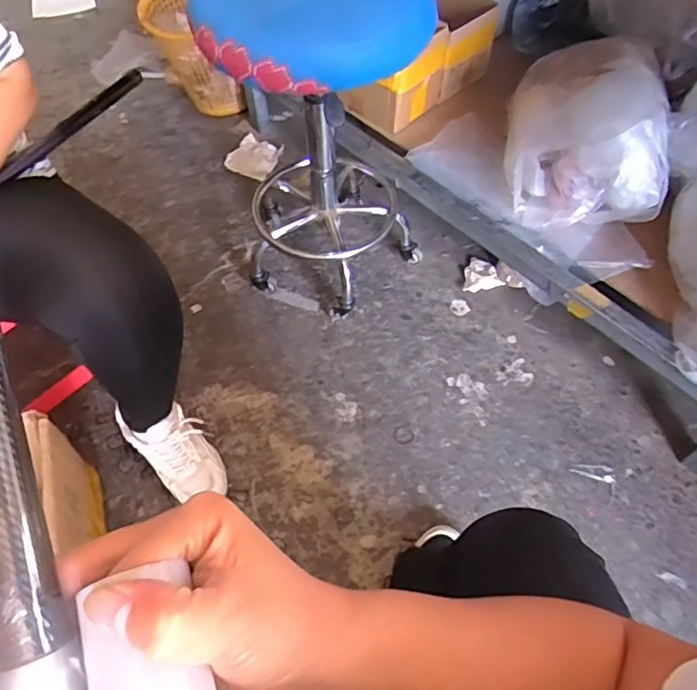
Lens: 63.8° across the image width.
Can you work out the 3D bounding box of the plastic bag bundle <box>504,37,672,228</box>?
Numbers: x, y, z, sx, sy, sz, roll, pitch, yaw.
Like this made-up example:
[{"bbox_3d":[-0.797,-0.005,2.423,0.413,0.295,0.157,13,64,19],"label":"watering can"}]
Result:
[{"bbox_3d":[0.421,-0.384,1.012,0.236,0.227,0.329,6,57,3],"label":"plastic bag bundle"}]

